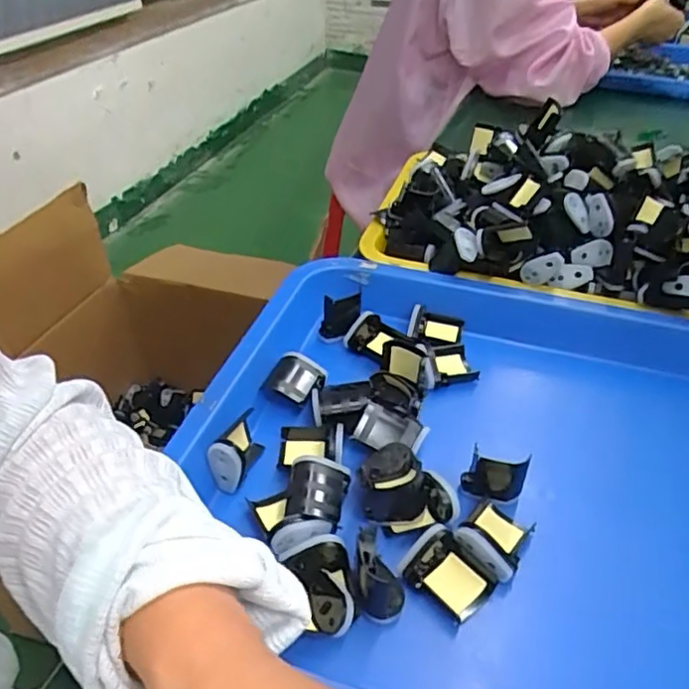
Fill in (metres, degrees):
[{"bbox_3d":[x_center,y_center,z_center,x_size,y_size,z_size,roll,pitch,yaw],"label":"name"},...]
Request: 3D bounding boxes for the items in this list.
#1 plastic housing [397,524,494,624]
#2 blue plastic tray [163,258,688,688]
[{"bbox_3d":[0.054,0.121,0.324,0.043,0.016,0.033,32,49,33],"label":"plastic housing"},{"bbox_3d":[0.123,0.089,0.368,0.435,0.073,0.336,12,40,13],"label":"blue plastic tray"}]

